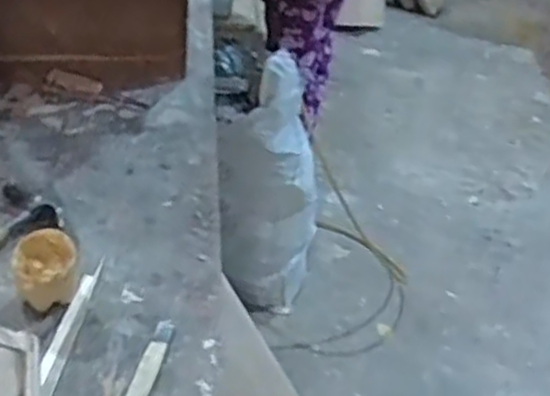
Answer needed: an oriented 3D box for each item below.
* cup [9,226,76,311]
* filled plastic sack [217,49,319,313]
[{"bbox_3d":[-0.210,0.069,0.684,0.056,0.048,0.063,-3,36,-14],"label":"cup"},{"bbox_3d":[0.009,-0.025,1.800,0.181,0.599,0.299,21,38,17],"label":"filled plastic sack"}]

